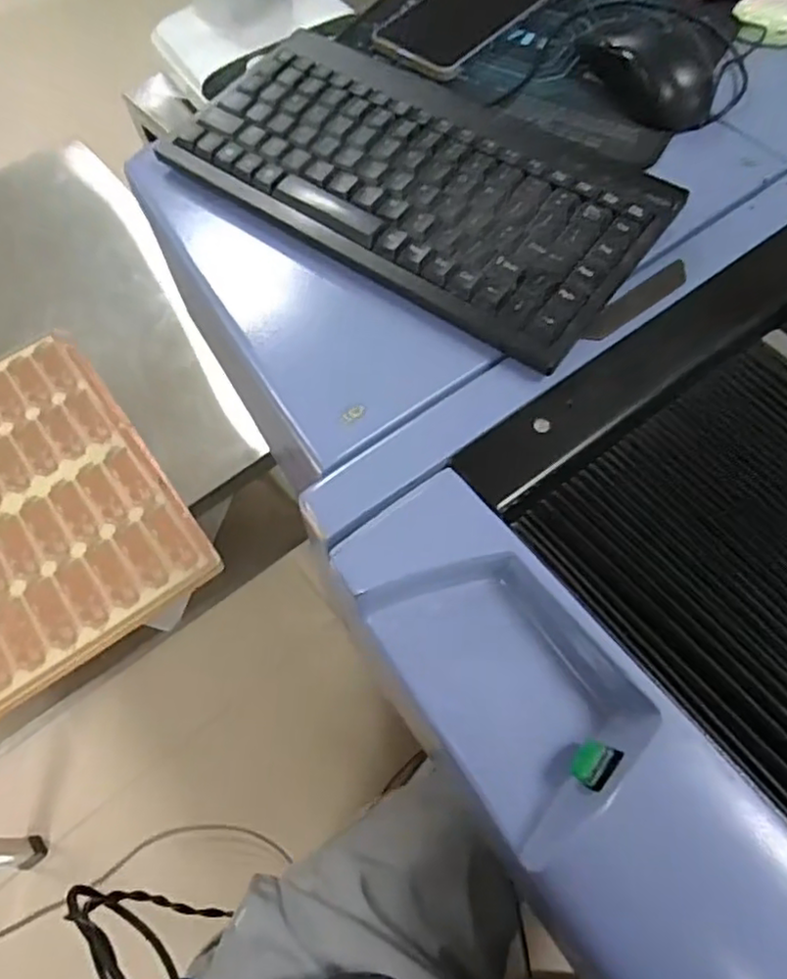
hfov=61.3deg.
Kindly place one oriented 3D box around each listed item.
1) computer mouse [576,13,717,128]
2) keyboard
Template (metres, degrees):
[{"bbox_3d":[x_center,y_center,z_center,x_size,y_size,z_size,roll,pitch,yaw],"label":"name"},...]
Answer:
[{"bbox_3d":[0.167,-0.289,0.444,0.051,0.033,0.107,-32,66,-14],"label":"computer mouse"},{"bbox_3d":[0.009,-0.189,0.400,0.286,0.020,0.140,33,68,17],"label":"keyboard"}]

